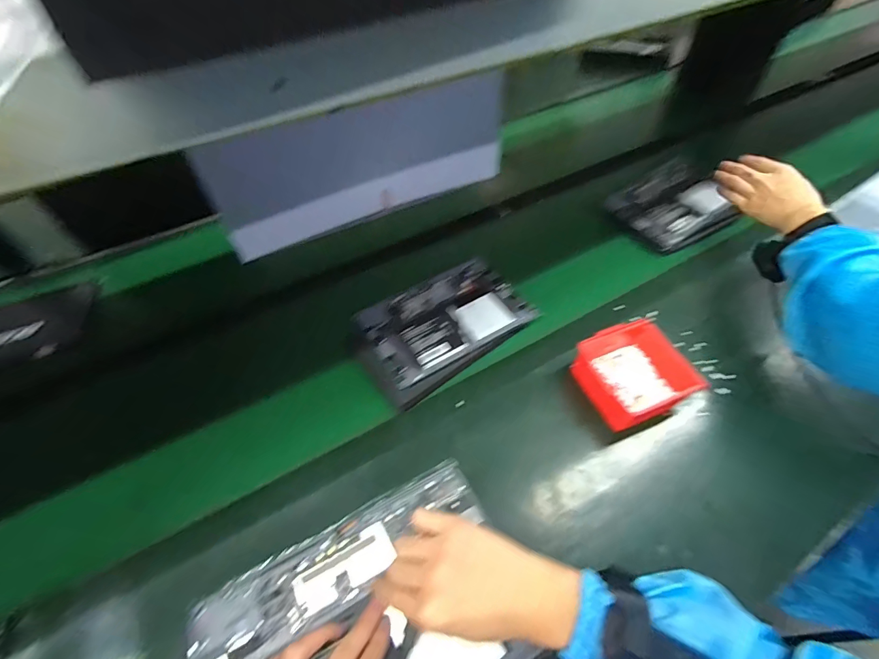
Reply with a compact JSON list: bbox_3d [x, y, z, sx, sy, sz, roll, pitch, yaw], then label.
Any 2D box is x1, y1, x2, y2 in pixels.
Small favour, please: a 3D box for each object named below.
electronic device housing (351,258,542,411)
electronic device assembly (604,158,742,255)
[{"bbox_3d":[0.002,-0.012,0.638,0.273,0.040,0.186,-29,54,-23],"label":"electronic device housing"},{"bbox_3d":[0.467,-0.253,0.790,0.238,0.022,0.188,-30,58,-11],"label":"electronic device assembly"}]

